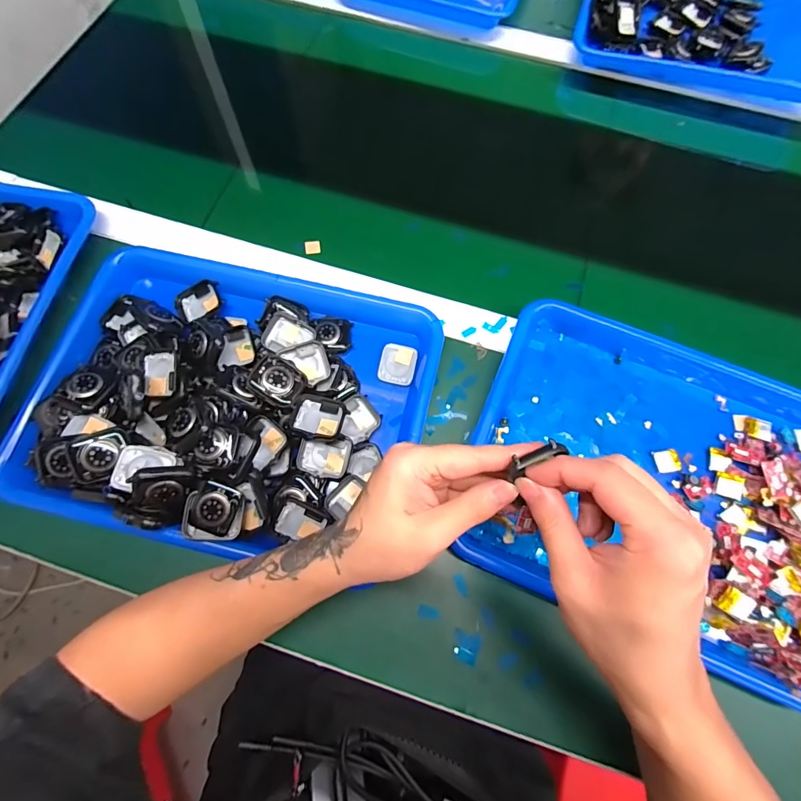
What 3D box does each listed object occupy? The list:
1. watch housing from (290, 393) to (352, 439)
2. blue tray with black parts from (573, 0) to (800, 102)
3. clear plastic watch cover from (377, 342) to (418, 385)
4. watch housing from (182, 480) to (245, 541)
[{"bbox_3d":[-0.069,0.015,0.348,0.042,0.013,0.038,10,72,3],"label":"watch housing"},{"bbox_3d":[0.417,-0.512,0.550,0.341,0.039,0.239,19,73,6],"label":"blue tray with black parts"},{"bbox_3d":[-0.003,-0.034,0.391,0.032,0.004,0.038,14,72,4],"label":"clear plastic watch cover"},{"bbox_3d":[-0.144,0.086,0.319,0.040,0.018,0.041,7,72,2],"label":"watch housing"}]

